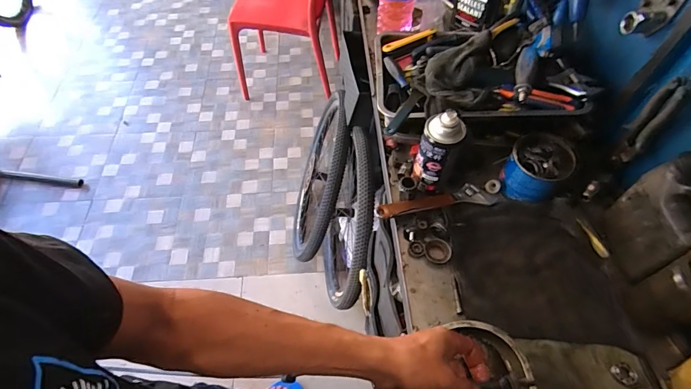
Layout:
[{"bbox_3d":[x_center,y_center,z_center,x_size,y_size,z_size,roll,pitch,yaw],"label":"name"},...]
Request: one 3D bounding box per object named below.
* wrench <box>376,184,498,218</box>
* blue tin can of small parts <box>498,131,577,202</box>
[{"bbox_3d":[0.165,0.010,0.691,0.223,0.023,0.041,-10,58,-7],"label":"wrench"},{"bbox_3d":[0.343,-0.045,0.689,0.095,0.099,0.091,1,57,-1],"label":"blue tin can of small parts"}]

